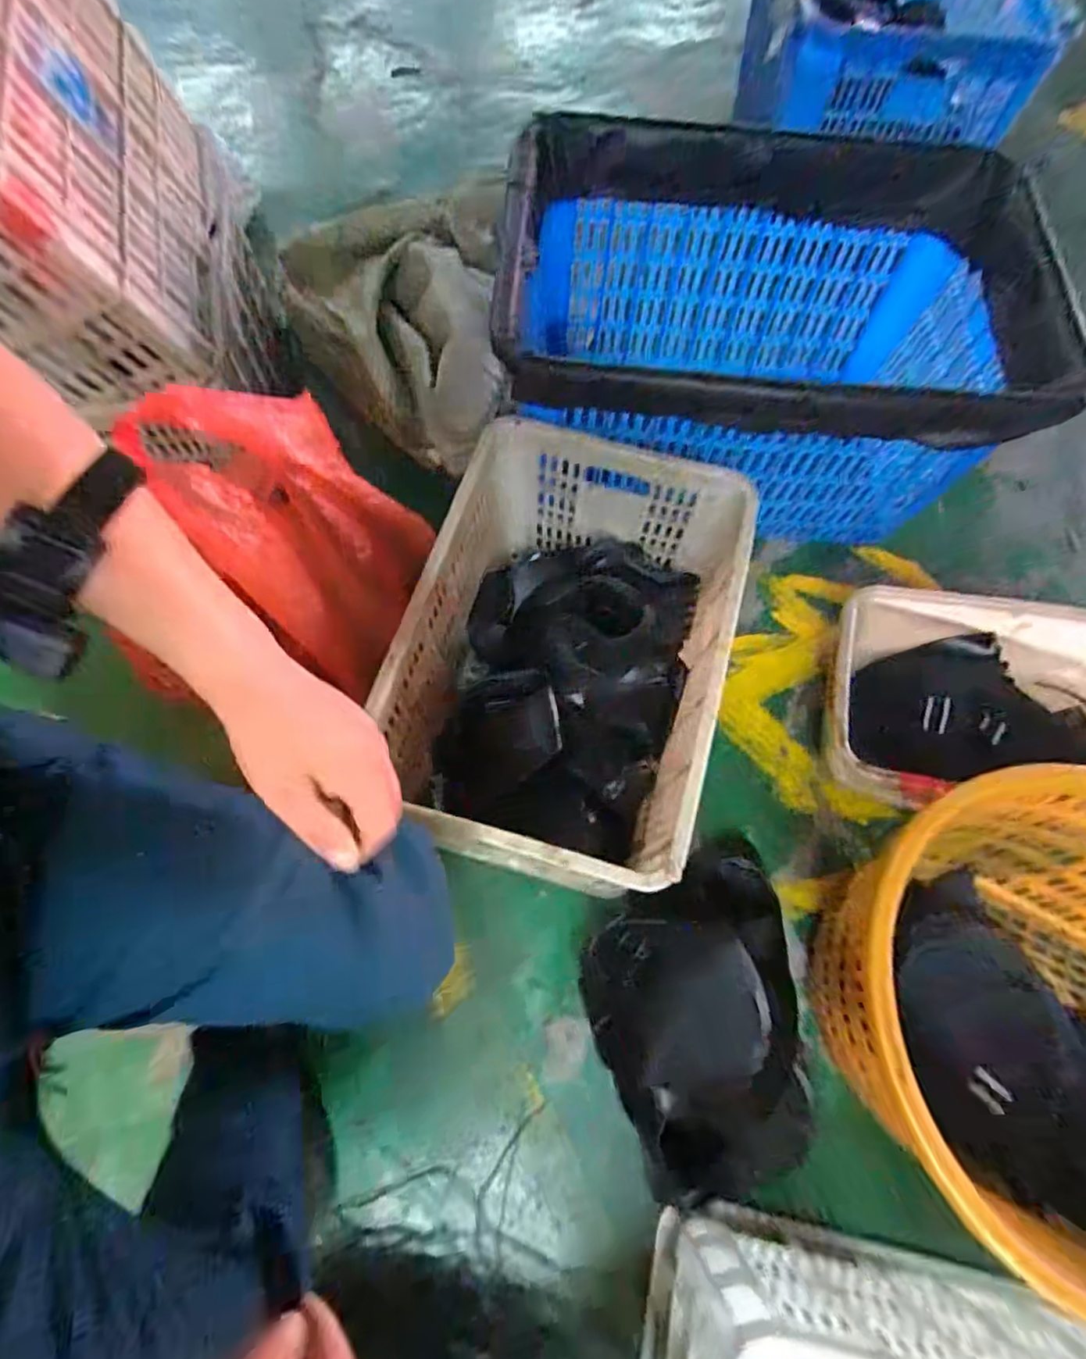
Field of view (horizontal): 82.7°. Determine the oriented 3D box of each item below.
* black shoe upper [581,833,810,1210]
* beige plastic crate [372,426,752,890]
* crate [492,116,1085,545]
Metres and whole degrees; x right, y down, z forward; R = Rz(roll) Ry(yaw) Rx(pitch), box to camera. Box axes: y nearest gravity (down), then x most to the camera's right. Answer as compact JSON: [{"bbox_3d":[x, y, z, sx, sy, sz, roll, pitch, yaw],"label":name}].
[{"bbox_3d":[0.192,0.411,0.767,0.252,0.067,0.388,-5,68,-4],"label":"black shoe upper"},{"bbox_3d":[0.021,-0.017,0.823,0.370,0.287,0.523,16,68,4],"label":"beige plastic crate"},{"bbox_3d":[0.336,-0.525,0.985,0.758,0.327,0.546,6,67,0],"label":"crate"}]

